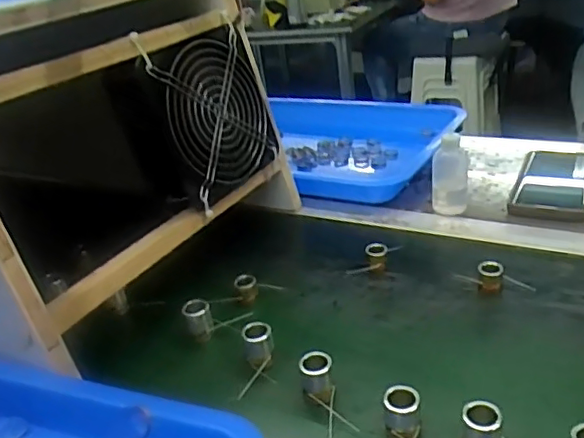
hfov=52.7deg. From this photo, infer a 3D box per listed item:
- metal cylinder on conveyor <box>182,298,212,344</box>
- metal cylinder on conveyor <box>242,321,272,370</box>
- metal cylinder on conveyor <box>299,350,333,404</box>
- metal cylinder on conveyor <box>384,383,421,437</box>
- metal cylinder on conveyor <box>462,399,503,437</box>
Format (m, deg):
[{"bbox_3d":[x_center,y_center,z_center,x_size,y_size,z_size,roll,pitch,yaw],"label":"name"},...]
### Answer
[{"bbox_3d":[-0.077,0.085,0.492,0.021,0.032,0.020,-16,30,-12],"label":"metal cylinder on conveyor"},{"bbox_3d":[-0.025,0.098,0.452,0.020,0.030,0.023,-11,29,-4],"label":"metal cylinder on conveyor"},{"bbox_3d":[0.018,0.112,0.417,0.021,0.029,0.026,-8,29,1],"label":"metal cylinder on conveyor"},{"bbox_3d":[0.071,0.126,0.381,0.022,0.032,0.022,-3,29,9],"label":"metal cylinder on conveyor"},{"bbox_3d":[0.115,0.130,0.359,0.022,0.035,0.018,9,34,29],"label":"metal cylinder on conveyor"}]

